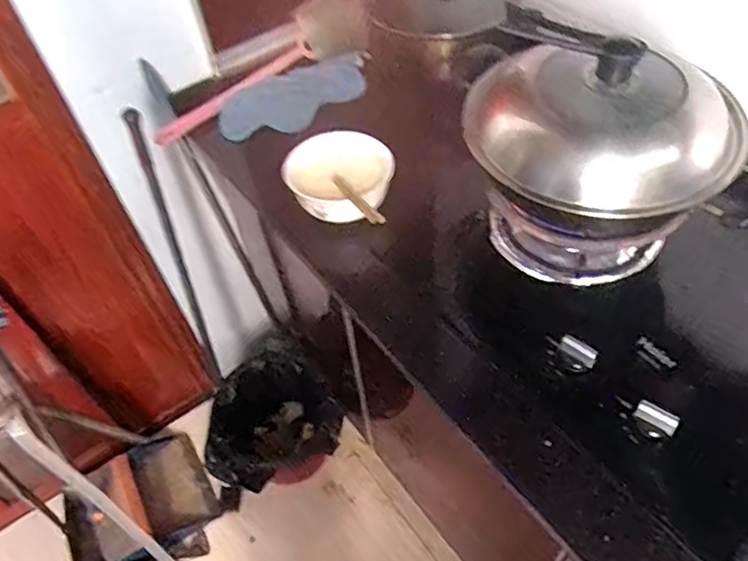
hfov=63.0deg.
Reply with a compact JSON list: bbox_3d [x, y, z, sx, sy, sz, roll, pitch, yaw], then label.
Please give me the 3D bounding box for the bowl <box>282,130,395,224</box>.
[{"bbox_3d":[-0.046,-0.143,0.845,0.135,0.080,0.104,1,51,7],"label":"bowl"}]

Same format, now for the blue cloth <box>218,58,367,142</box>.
[{"bbox_3d":[-0.132,-0.317,1.052,0.279,0.071,0.081,-28,53,-16],"label":"blue cloth"}]

